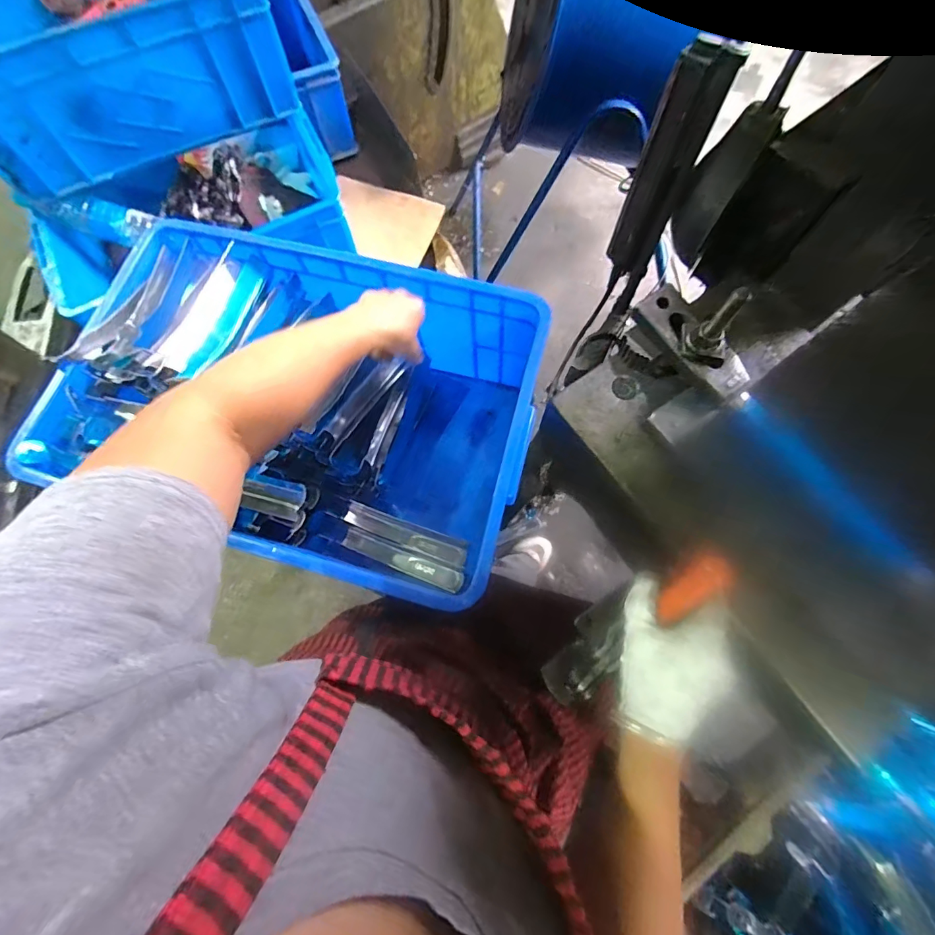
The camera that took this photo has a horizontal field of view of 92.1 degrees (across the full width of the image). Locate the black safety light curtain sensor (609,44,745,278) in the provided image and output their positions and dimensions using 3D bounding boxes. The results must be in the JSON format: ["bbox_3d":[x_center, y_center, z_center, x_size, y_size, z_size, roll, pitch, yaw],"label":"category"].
[{"bbox_3d":[0.233,-0.348,0.541,0.063,0.236,0.025,18,55,6],"label":"black safety light curtain sensor"}]

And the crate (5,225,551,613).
[{"bbox_3d":[-0.191,-0.070,0.585,0.510,0.213,0.368,14,75,5],"label":"crate"}]

